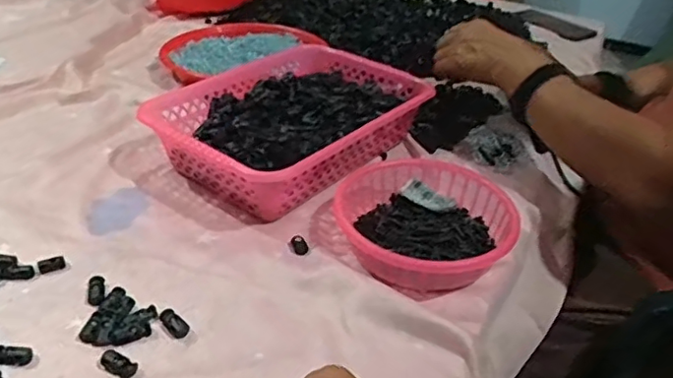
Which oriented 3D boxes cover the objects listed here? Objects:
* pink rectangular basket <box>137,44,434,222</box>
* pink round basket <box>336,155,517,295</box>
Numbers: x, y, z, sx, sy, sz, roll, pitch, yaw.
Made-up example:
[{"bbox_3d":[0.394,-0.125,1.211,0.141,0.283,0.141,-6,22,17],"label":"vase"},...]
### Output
[{"bbox_3d":[-0.056,-0.075,0.731,0.224,0.085,0.304,30,42,34],"label":"pink rectangular basket"},{"bbox_3d":[0.083,0.032,0.595,0.168,0.055,0.169,3,34,-2],"label":"pink round basket"}]

